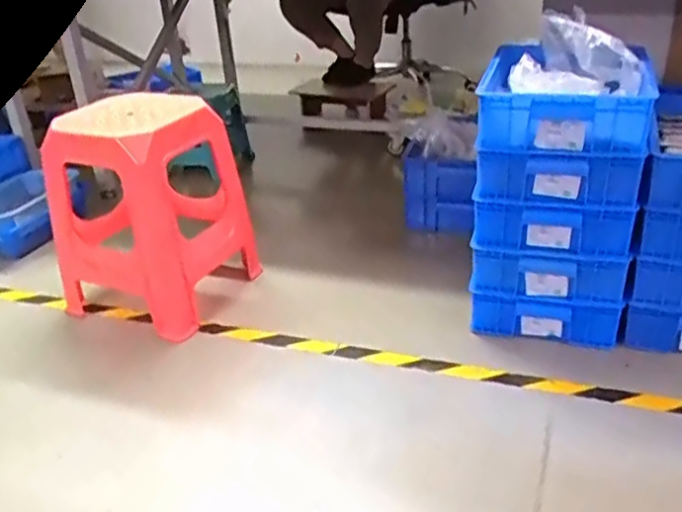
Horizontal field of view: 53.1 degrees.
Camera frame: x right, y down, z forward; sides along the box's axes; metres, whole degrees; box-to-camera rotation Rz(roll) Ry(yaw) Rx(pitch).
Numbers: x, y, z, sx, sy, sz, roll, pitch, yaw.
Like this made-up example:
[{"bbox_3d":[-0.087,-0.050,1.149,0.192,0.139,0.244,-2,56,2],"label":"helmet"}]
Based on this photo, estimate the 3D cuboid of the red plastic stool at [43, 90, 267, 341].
[{"bbox_3d":[-0.431,-0.116,1.536,0.343,0.451,0.294,11,31,25],"label":"red plastic stool"}]

